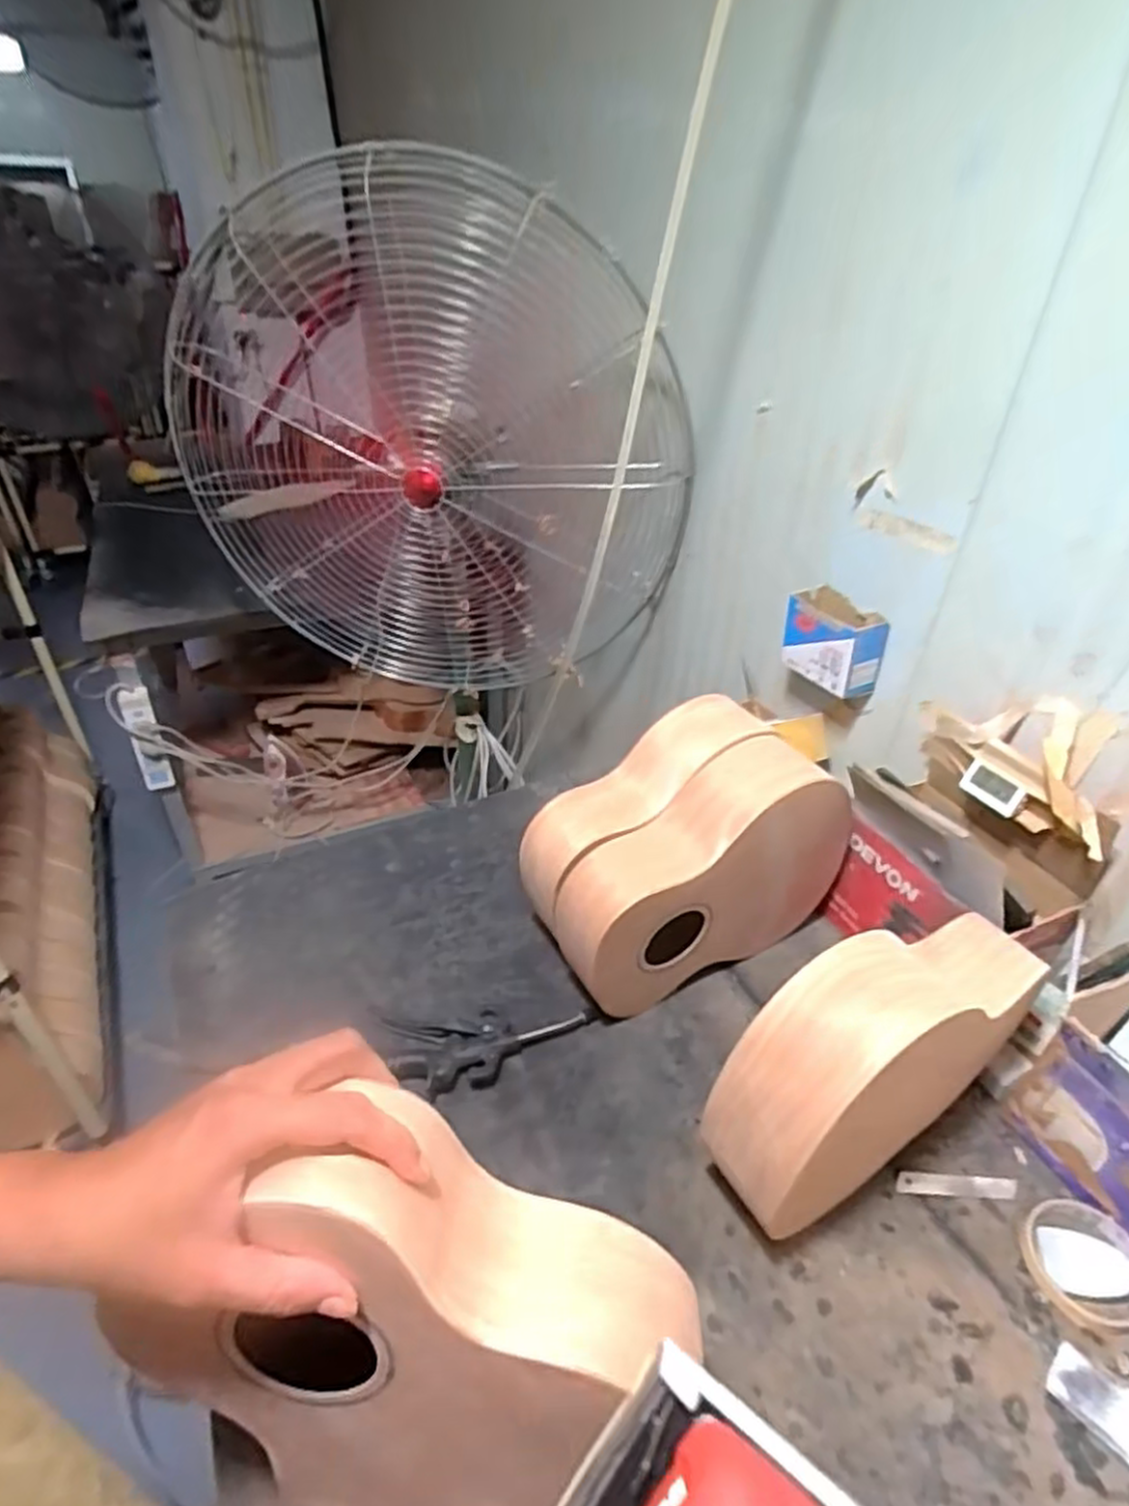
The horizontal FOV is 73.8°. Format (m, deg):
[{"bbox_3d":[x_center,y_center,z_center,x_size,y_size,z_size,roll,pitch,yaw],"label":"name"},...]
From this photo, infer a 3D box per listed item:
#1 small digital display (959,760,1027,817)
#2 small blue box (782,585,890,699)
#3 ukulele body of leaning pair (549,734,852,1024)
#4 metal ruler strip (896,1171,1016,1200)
[{"bbox_3d":[0.402,0.035,0.708,0.009,0.033,0.054,-20,42,-27],"label":"small digital display"},{"bbox_3d":[0.307,-0.125,0.862,0.052,0.085,0.109,-18,41,-25],"label":"small blue box"},{"bbox_3d":[0.129,0.122,0.716,0.287,0.232,0.085,-18,41,-25],"label":"ukulele body of leaning pair"},{"bbox_3d":[0.322,0.355,0.618,0.099,0.004,0.018,3,36,1],"label":"metal ruler strip"}]

